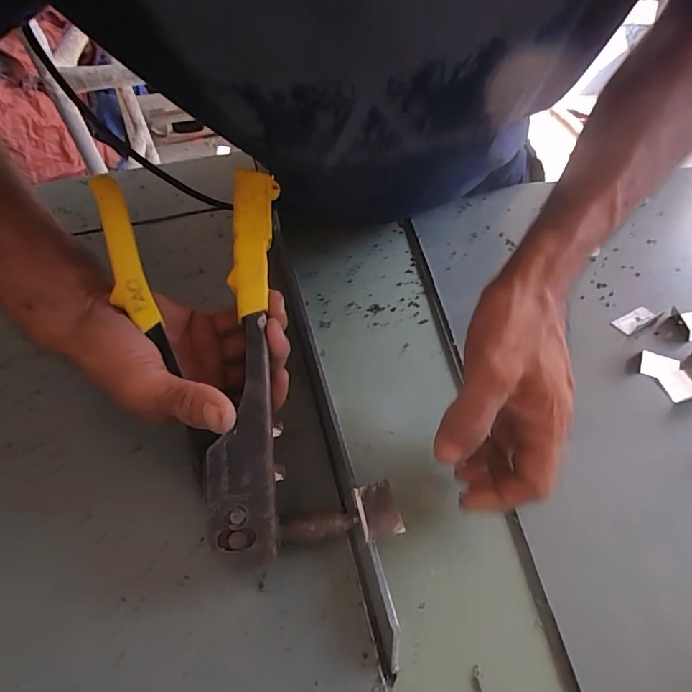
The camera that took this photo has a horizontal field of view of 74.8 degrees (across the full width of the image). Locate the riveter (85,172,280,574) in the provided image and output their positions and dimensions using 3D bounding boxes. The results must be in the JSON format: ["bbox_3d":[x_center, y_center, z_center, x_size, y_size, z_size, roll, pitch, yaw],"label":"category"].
[{"bbox_3d":[-0.079,0.002,0.273,0.107,0.018,0.238,-12,76,-8],"label":"riveter"}]

